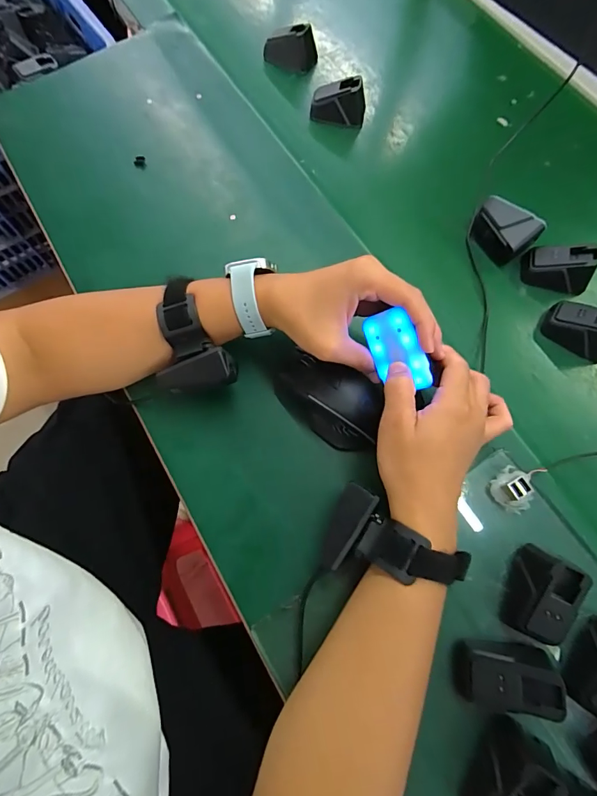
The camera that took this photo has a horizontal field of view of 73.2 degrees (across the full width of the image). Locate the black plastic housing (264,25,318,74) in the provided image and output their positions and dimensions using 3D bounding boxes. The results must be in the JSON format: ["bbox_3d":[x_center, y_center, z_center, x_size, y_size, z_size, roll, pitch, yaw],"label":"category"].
[{"bbox_3d":[-0.010,-0.467,0.536,0.070,0.041,0.026,4,71,1],"label":"black plastic housing"}]

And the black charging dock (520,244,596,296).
[{"bbox_3d":[0.281,-0.142,0.430,0.068,0.040,0.035,19,72,6],"label":"black charging dock"}]

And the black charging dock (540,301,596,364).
[{"bbox_3d":[0.289,-0.071,0.406,0.066,0.038,0.037,33,74,10],"label":"black charging dock"}]

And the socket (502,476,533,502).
[{"bbox_3d":[0.187,0.078,0.343,0.018,0.015,0.015,-26,73,-9],"label":"socket"}]

